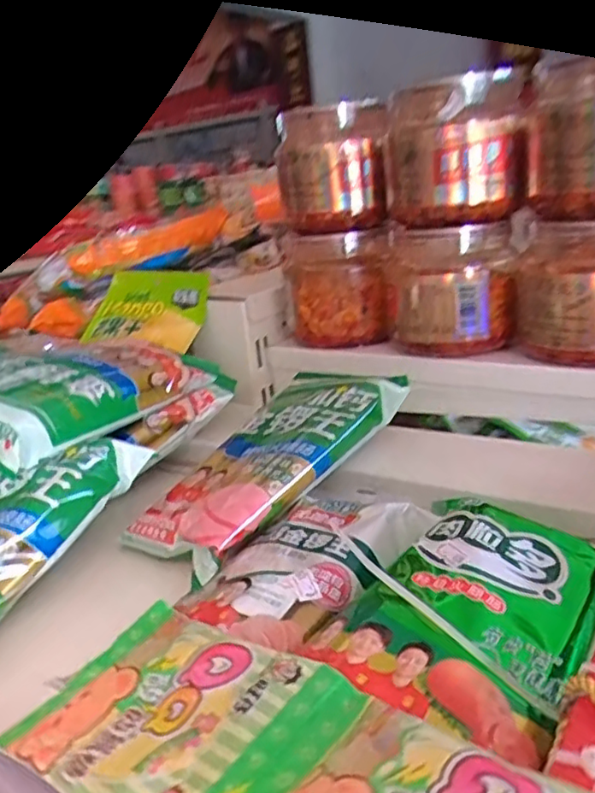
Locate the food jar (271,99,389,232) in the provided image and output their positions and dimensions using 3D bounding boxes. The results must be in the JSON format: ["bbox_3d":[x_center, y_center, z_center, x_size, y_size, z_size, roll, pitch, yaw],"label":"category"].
[{"bbox_3d":[0.031,-0.207,0.564,0.100,0.101,0.079,-2,19,11],"label":"food jar"}]

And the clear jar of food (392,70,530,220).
[{"bbox_3d":[0.123,-0.191,0.486,0.102,0.100,0.086,-2,19,11],"label":"clear jar of food"}]

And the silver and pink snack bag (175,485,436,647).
[{"bbox_3d":[0.008,0.086,0.355,0.088,0.023,0.156,8,23,36],"label":"silver and pink snack bag"}]

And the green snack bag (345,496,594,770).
[{"bbox_3d":[0.085,0.096,0.287,0.093,0.036,0.147,6,21,30],"label":"green snack bag"}]

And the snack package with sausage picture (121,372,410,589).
[{"bbox_3d":[-0.015,0.044,0.436,0.098,0.034,0.202,14,42,44],"label":"snack package with sausage picture"}]

